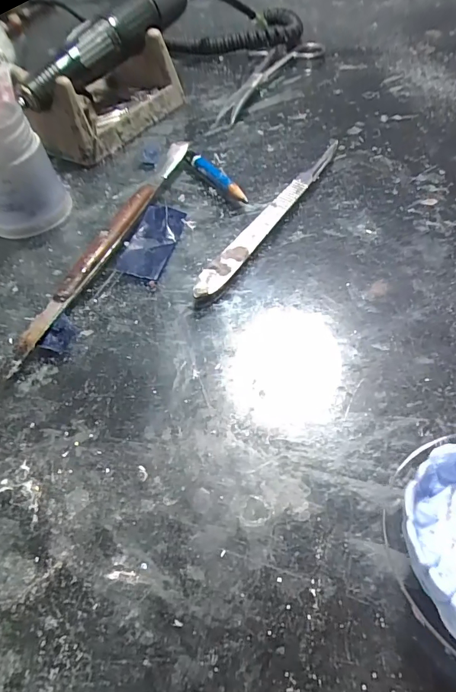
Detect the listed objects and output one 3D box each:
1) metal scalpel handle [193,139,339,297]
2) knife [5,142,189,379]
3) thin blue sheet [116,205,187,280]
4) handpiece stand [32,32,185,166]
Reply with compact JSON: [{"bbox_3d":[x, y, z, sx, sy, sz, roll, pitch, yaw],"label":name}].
[{"bbox_3d":[0.024,-0.070,0.211,0.014,0.005,0.138,26,59,22],"label":"metal scalpel handle"},{"bbox_3d":[-0.056,-0.053,0.203,0.012,0.011,0.162,16,55,16],"label":"knife"},{"bbox_3d":[-0.036,-0.051,0.203,0.022,0.004,0.046,15,60,7],"label":"thin blue sheet"},{"bbox_3d":[-0.081,-0.164,0.272,0.062,0.040,0.099,19,56,18],"label":"handpiece stand"}]

